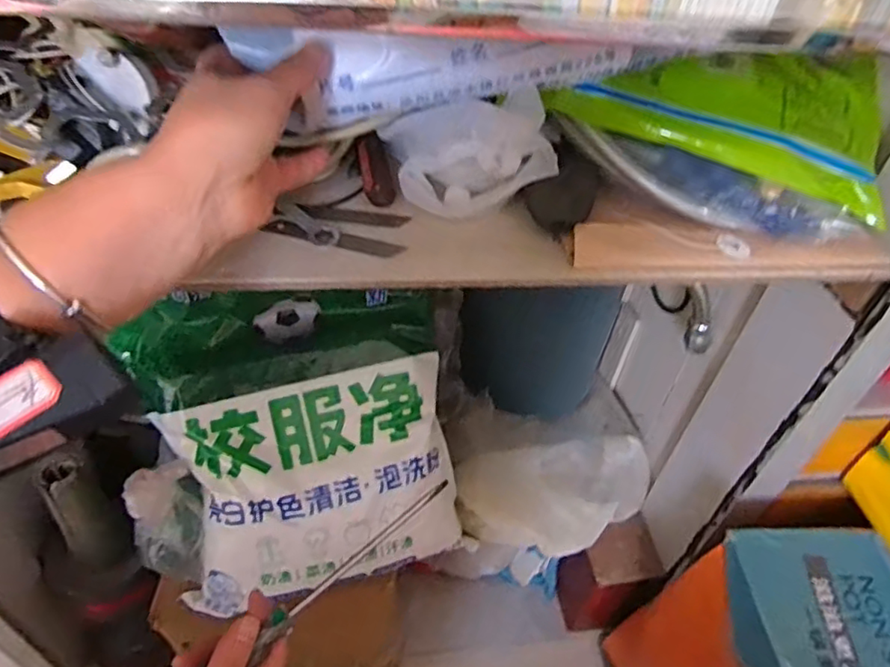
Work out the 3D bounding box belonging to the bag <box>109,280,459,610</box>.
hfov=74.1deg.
[{"bbox_3d":[-0.155,0.119,0.666,0.337,0.080,0.320,-11,85,-15],"label":"bag"}]

